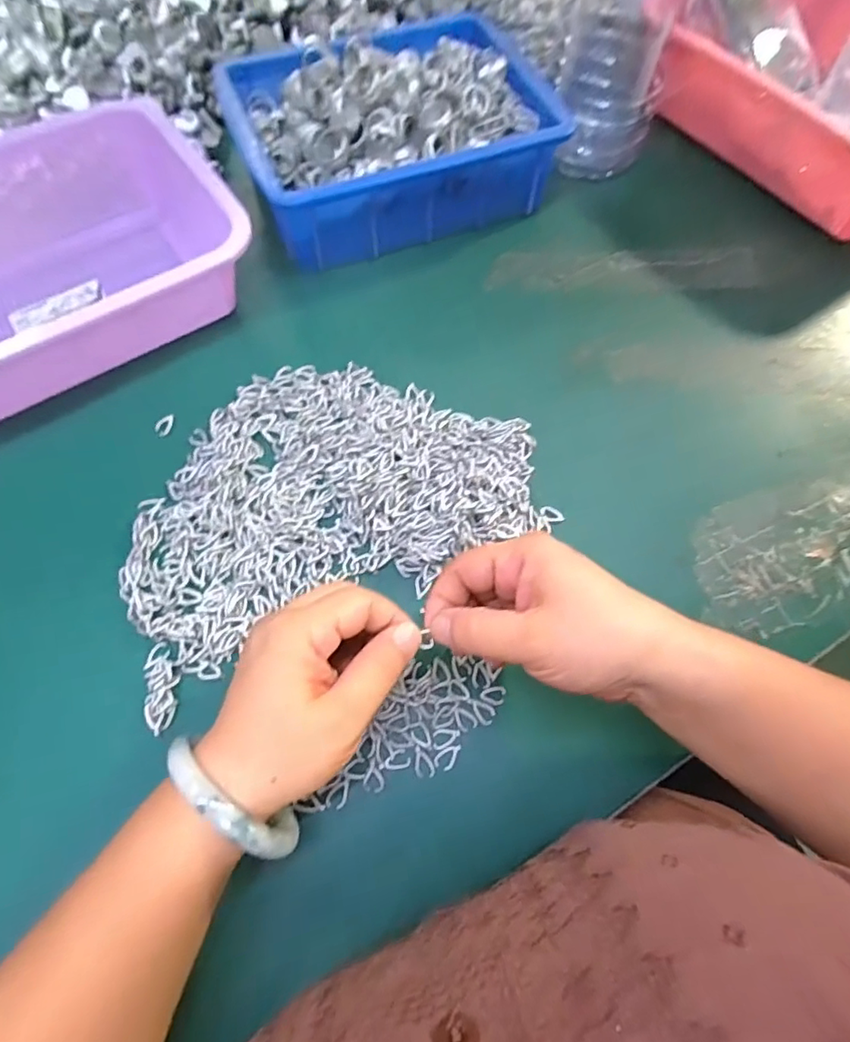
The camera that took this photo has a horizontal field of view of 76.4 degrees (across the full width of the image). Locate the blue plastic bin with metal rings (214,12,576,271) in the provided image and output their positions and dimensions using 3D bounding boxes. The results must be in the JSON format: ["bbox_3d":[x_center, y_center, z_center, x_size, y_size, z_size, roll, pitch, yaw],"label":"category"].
[{"bbox_3d":[-0.030,-0.318,0.442,0.236,0.070,0.172,-21,69,-12],"label":"blue plastic bin with metal rings"}]

